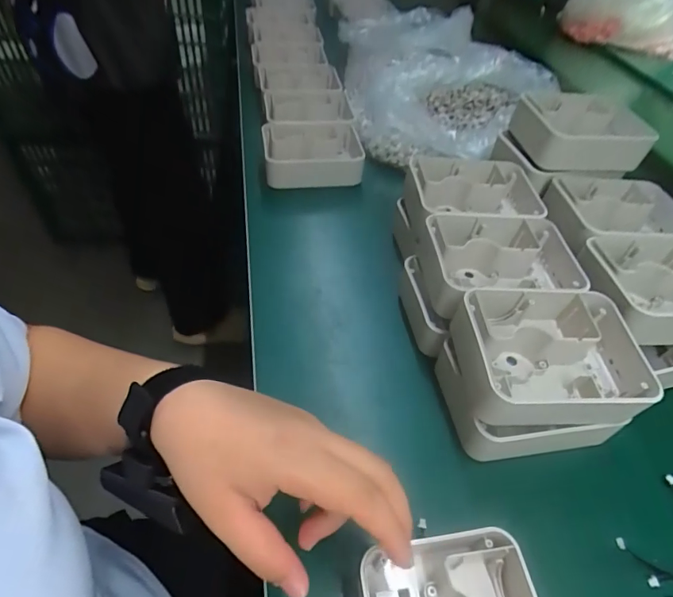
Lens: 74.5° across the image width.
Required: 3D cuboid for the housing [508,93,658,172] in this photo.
[{"bbox_3d":[0.264,-0.185,0.492,0.125,0.050,0.101,-9,50,-14],"label":"housing"}]

